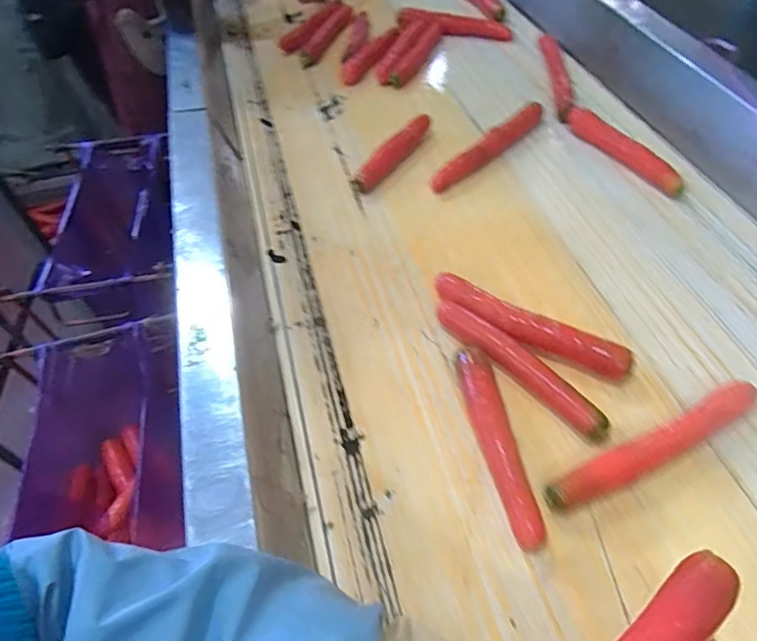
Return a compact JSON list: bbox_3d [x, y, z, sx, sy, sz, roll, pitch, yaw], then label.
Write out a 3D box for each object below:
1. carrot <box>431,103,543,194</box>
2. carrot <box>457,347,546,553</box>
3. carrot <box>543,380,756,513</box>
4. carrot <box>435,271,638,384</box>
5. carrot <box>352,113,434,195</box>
[{"bbox_3d":[0.178,-0.277,0.847,0.256,0.029,0.031,-36,57,-22],"label":"carrot"},{"bbox_3d":[0.115,0.115,0.531,0.037,0.039,0.211,-9,51,-2],"label":"carrot"},{"bbox_3d":[0.269,0.122,0.518,0.240,0.026,0.031,-23,53,-13],"label":"carrot"},{"bbox_3d":[0.168,0.005,0.617,0.244,0.039,0.047,29,59,25],"label":"carrot"},{"bbox_3d":[0.024,-0.271,0.860,0.027,0.035,0.189,26,58,24],"label":"carrot"}]

